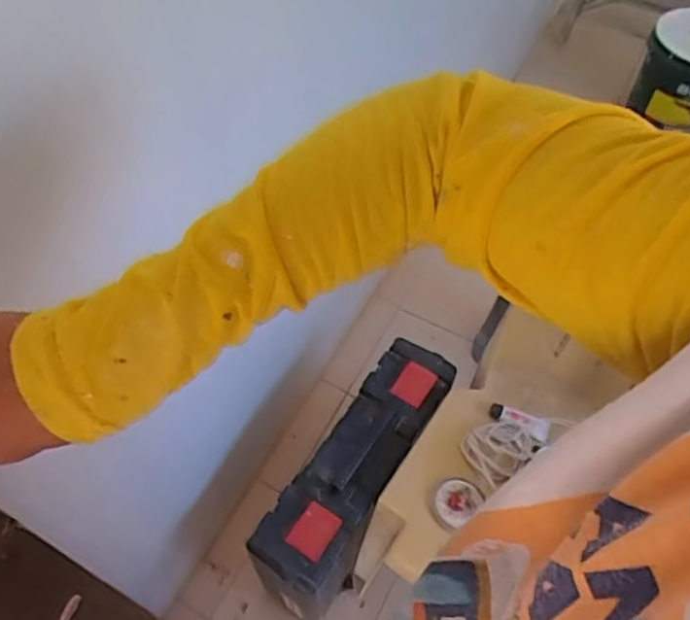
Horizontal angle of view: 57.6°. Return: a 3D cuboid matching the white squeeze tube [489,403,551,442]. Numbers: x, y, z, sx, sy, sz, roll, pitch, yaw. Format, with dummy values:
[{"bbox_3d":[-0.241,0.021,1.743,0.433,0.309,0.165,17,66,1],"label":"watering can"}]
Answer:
[{"bbox_3d":[0.319,0.202,1.150,0.109,0.026,0.031,26,60,15],"label":"white squeeze tube"}]

